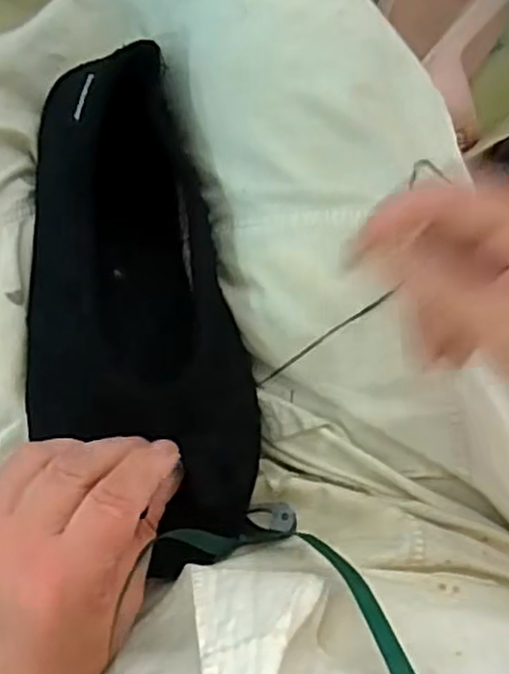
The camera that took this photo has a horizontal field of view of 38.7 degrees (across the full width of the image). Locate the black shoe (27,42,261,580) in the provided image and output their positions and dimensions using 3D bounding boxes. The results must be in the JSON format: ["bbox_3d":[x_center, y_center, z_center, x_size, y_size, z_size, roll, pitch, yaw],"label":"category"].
[{"bbox_3d":[-0.062,-0.012,0.353,0.101,0.055,0.235,-14,85,-2],"label":"black shoe"}]

